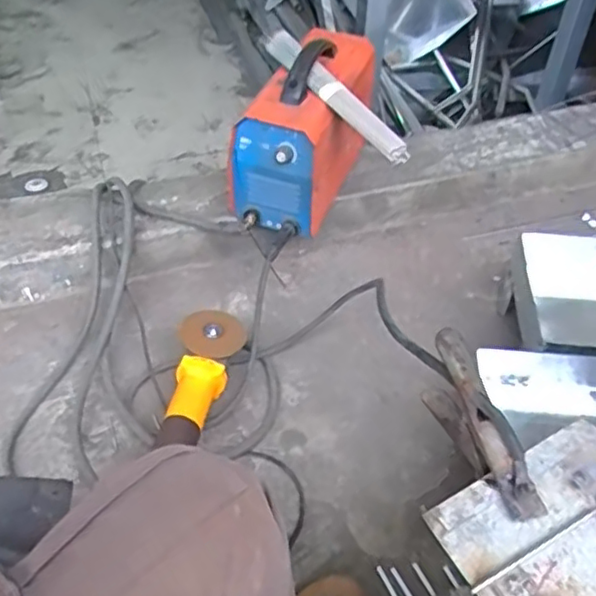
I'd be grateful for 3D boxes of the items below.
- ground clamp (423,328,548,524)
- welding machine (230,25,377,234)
[{"bbox_3d":[0.142,0.114,0.513,0.026,0.085,0.159,-10,48,-9],"label":"ground clamp"},{"bbox_3d":[0.015,-0.296,1.076,0.159,0.225,0.309,17,49,15],"label":"welding machine"}]

